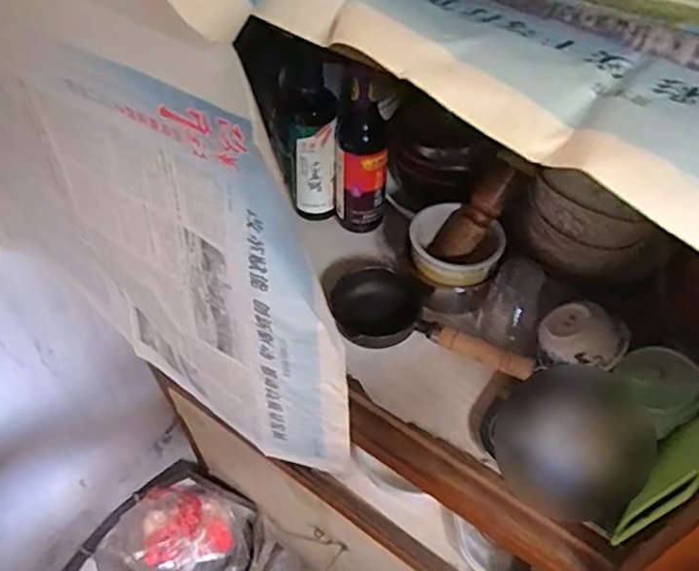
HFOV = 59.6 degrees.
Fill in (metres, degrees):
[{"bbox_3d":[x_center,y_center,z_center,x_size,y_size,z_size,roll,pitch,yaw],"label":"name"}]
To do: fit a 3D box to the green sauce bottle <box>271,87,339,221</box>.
[{"bbox_3d":[-0.053,-0.174,0.806,0.075,0.181,0.070,-5,47,-4],"label":"green sauce bottle"}]

